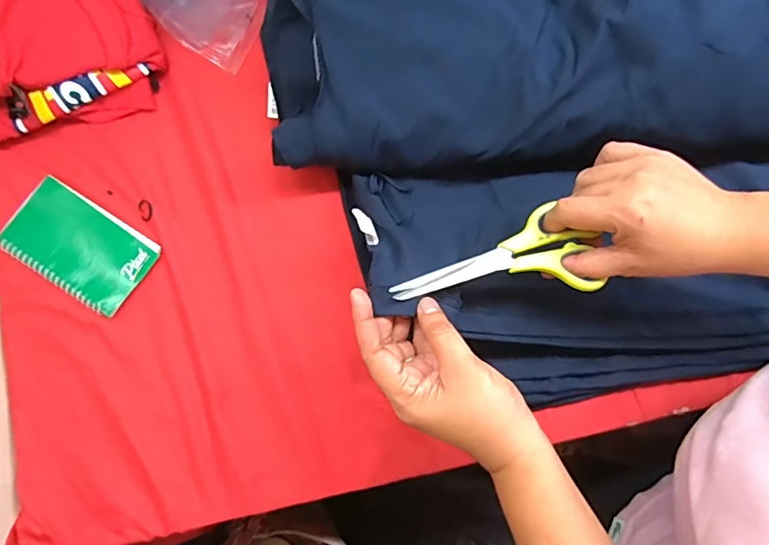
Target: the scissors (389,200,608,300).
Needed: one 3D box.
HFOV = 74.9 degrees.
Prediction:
[{"bbox_3d":[0.087,-0.007,0.394,0.163,0.008,0.073,-13,79,-12],"label":"scissors"}]

